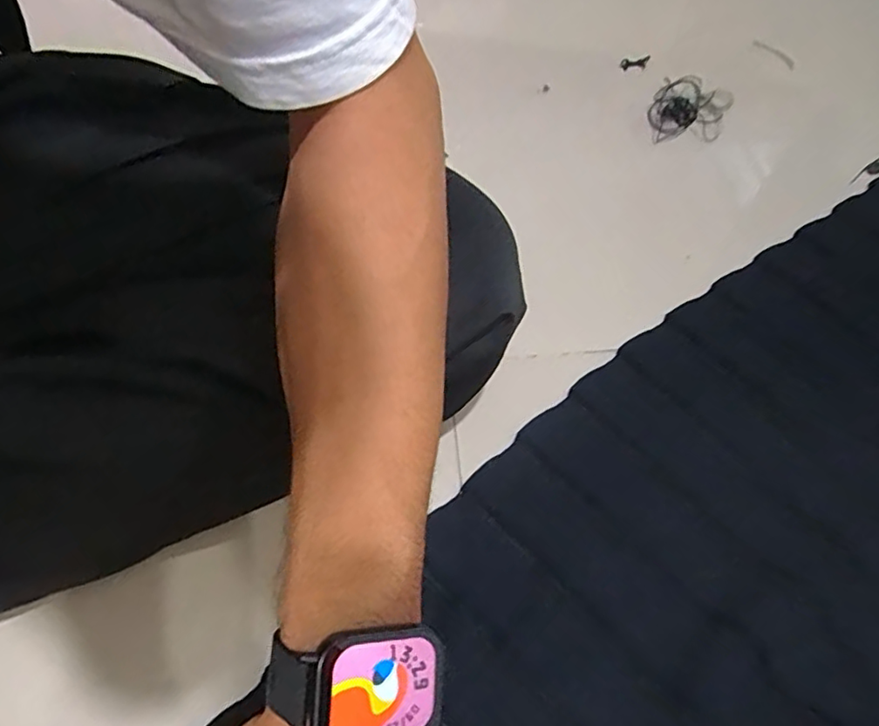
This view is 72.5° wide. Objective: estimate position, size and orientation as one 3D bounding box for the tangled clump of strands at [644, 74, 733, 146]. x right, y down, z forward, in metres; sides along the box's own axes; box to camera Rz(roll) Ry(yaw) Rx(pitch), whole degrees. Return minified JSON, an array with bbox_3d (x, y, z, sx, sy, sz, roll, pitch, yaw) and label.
[{"bbox_3d":[0.217,-0.220,0.521,0.062,0.021,0.073,24,62,10],"label":"tangled clump of strands"}]

